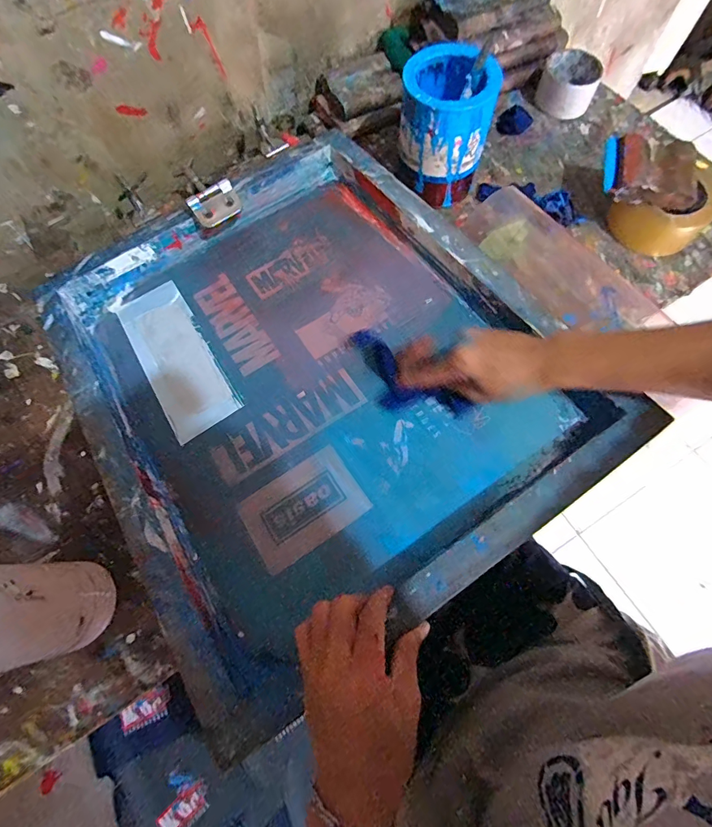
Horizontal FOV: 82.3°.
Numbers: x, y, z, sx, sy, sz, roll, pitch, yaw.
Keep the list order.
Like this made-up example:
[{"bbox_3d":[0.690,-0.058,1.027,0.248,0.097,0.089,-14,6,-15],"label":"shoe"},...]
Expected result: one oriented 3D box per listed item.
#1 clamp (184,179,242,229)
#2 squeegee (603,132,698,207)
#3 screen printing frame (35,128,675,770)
[{"bbox_3d":[-0.177,-0.263,0.515,0.059,0.012,0.043,-33,104,-13],"label":"clamp"},{"bbox_3d":[0.359,-0.299,0.493,0.106,0.019,0.091,13,72,6],"label":"squeegee"},{"bbox_3d":[-0.056,-0.060,0.444,0.446,0.046,0.532,-33,67,-9],"label":"screen printing frame"}]

